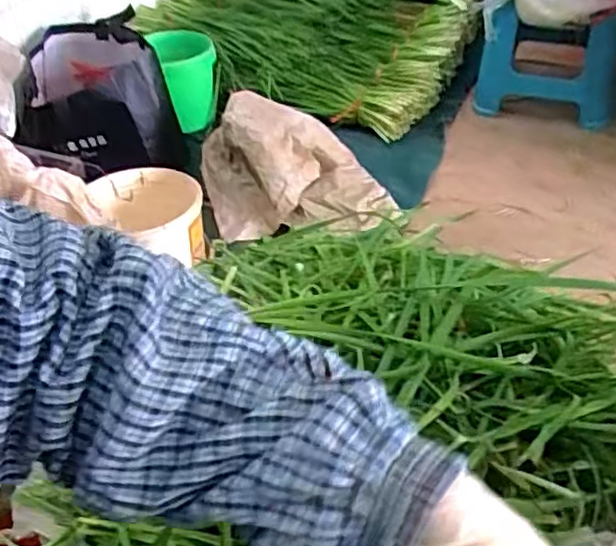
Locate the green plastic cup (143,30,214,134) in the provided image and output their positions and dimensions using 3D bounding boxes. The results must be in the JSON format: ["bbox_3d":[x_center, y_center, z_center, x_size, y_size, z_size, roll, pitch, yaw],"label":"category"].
[{"bbox_3d":[-0.248,-0.411,1.454,0.128,0.181,0.124,-2,41,1],"label":"green plastic cup"}]

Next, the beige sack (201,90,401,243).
[{"bbox_3d":[-0.033,-0.198,1.286,0.336,0.223,0.159,-5,41,-3],"label":"beige sack"}]

